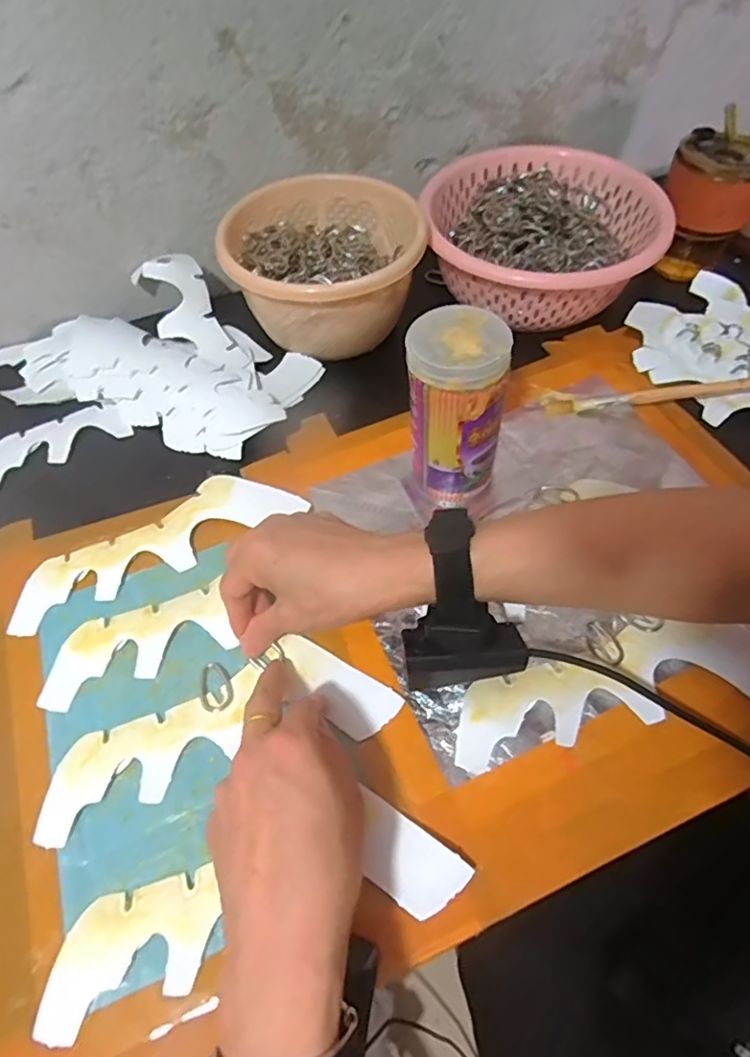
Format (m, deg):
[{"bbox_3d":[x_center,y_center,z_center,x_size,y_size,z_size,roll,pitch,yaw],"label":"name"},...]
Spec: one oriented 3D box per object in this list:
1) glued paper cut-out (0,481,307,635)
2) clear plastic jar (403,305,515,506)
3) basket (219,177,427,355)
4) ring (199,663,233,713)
[{"bbox_3d":[-0.170,0.010,0.450,0.217,0.008,0.063,-27,59,-12],"label":"glued paper cut-out"},{"bbox_3d":[0.057,-0.082,0.419,0.069,0.131,0.065,2,57,3],"label":"clear plastic jar"},{"bbox_3d":[-0.045,-0.240,0.536,0.168,0.083,0.160,-12,57,-6],"label":"basket"},{"bbox_3d":[-0.106,0.104,0.384,0.022,0.004,0.033,-18,58,-10],"label":"ring"}]

